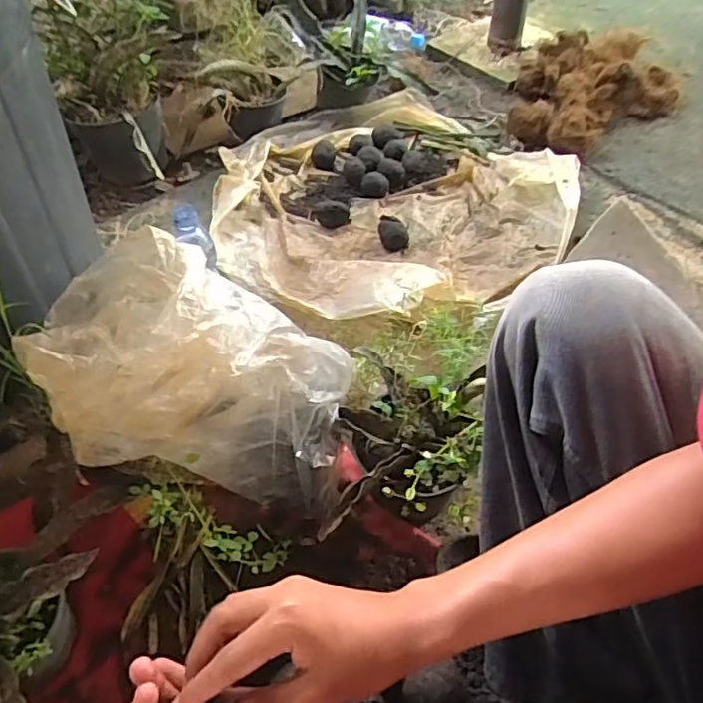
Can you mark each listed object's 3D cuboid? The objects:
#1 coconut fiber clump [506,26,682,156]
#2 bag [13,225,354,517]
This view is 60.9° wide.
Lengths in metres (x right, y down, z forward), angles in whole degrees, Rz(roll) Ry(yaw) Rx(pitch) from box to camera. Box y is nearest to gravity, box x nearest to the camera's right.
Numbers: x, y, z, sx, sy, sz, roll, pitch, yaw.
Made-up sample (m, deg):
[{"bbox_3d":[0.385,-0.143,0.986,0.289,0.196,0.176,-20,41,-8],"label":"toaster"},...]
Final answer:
[{"bbox_3d":[0.522,-0.605,1.369,0.465,0.082,0.304,-28,56,-20],"label":"coconut fiber clump"},{"bbox_3d":[-0.181,0.035,0.658,0.328,0.222,0.221,10,52,8],"label":"bag"}]

